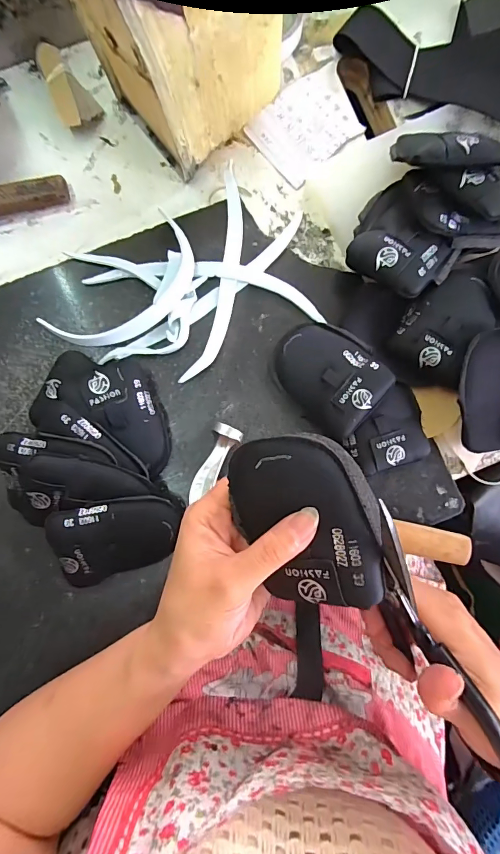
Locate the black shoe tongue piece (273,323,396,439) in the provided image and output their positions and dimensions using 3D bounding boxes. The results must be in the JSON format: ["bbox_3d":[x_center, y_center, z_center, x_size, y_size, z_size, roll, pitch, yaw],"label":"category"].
[{"bbox_3d":[0.065,-0.046,0.343,0.094,0.031,0.072,41,87,1],"label":"black shoe tongue piece"}]

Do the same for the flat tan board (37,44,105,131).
[{"bbox_3d":[-0.177,-0.324,0.382,0.038,0.016,0.079,-33,86,-4],"label":"flat tan board"}]

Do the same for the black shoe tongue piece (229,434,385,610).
[{"bbox_3d":[0.028,0.048,0.213,0.076,0.017,0.092,-6,101,16],"label":"black shoe tongue piece"}]

